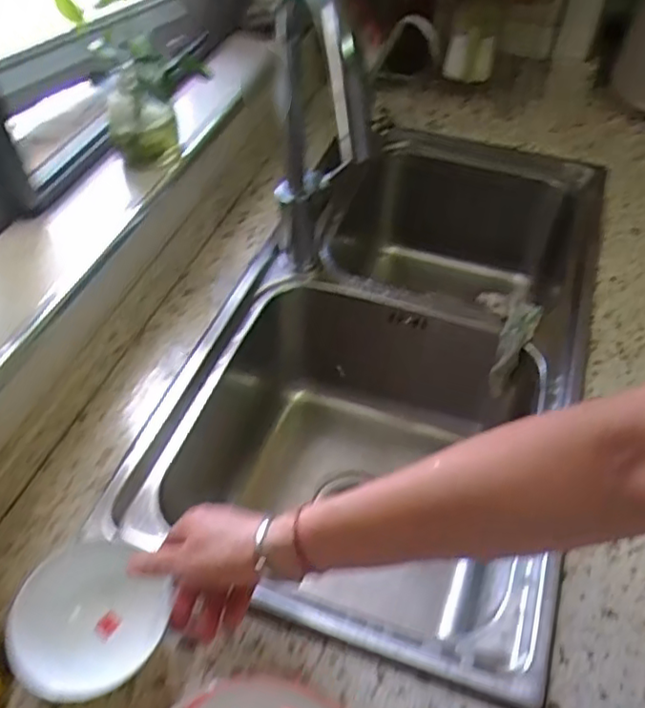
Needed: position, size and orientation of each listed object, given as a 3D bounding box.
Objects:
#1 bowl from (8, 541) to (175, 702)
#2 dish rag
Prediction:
[{"bbox_3d":[-0.177,0.200,0.481,0.098,0.061,0.110,14,51,11],"label":"bowl"},{"bbox_3d":[0.213,-0.014,0.743,0.070,0.064,0.123,7,89,5],"label":"dish rag"}]

